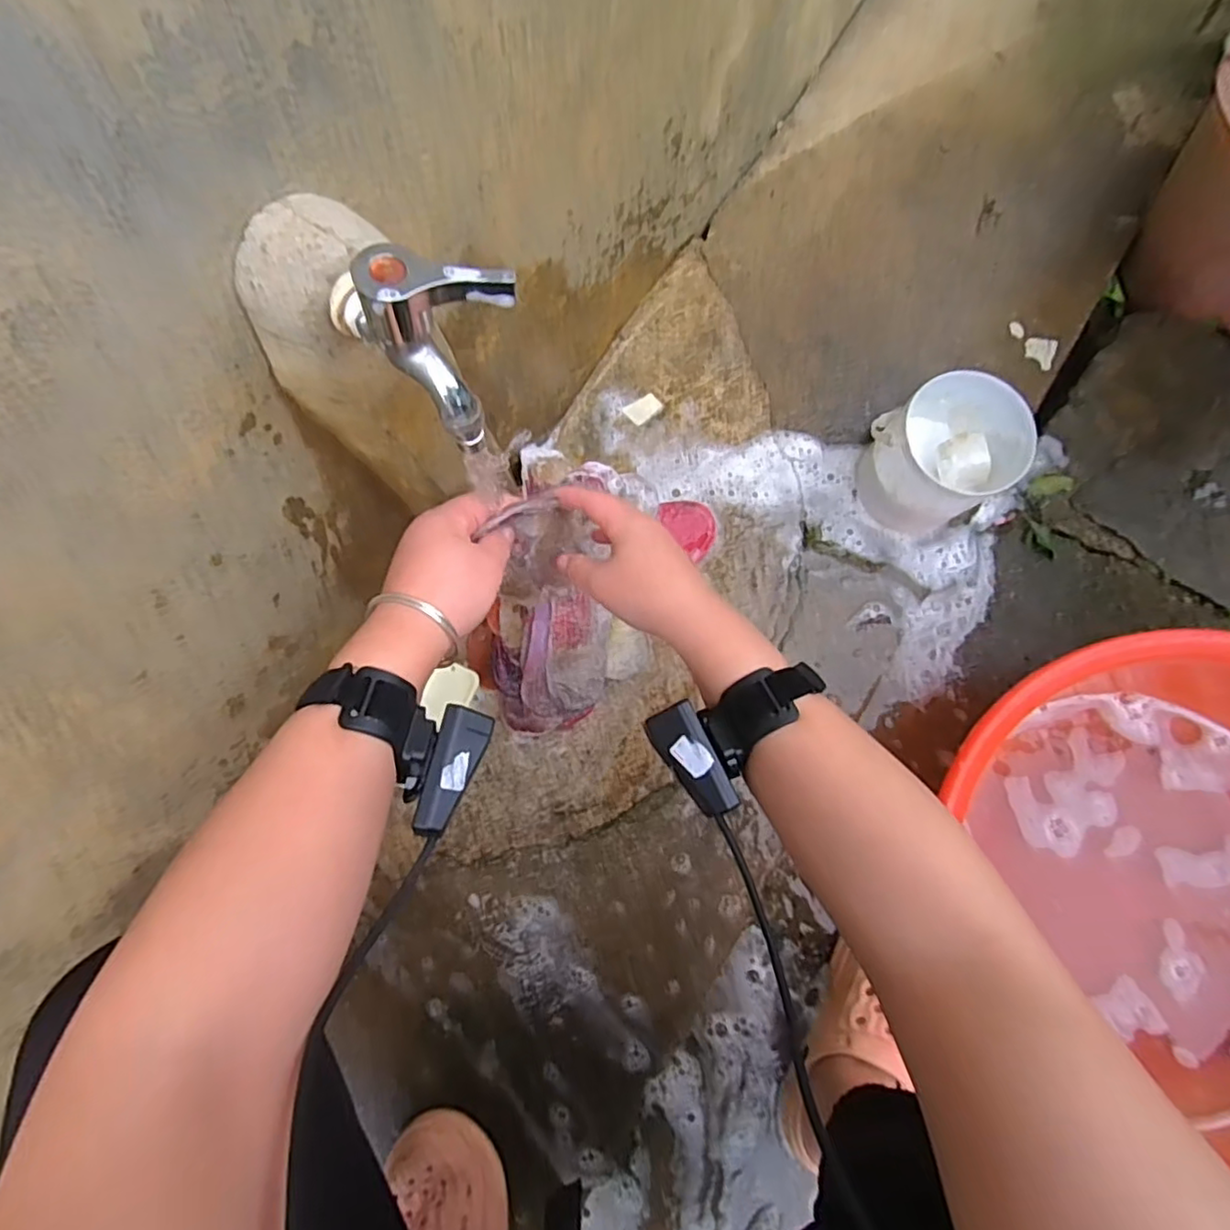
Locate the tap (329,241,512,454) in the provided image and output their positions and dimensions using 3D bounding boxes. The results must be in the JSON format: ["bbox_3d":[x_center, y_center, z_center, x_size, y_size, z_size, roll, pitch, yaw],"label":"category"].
[{"bbox_3d":[-0.088,-0.137,0.298,0.078,0.084,0.054,40,81,9],"label":"tap"}]

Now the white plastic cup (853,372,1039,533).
[{"bbox_3d":[0.333,-0.166,0.671,0.118,0.137,0.126,0,79,0],"label":"white plastic cup"}]

